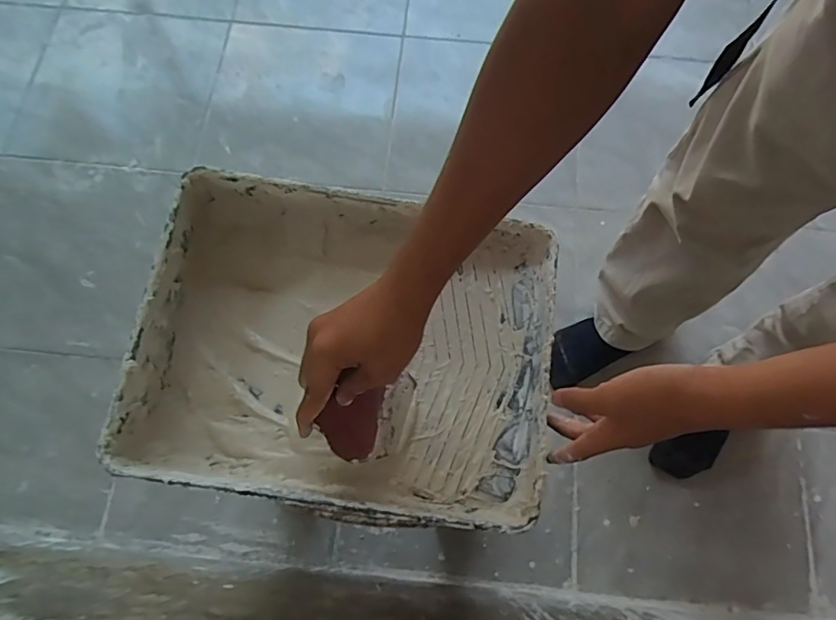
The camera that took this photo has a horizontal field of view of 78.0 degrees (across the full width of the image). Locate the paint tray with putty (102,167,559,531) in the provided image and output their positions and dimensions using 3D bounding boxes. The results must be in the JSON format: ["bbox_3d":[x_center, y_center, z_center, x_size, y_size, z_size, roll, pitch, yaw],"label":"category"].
[{"bbox_3d":[-0.059,0.032,0.468,0.347,0.075,0.268,9,73,1],"label":"paint tray with putty"}]

